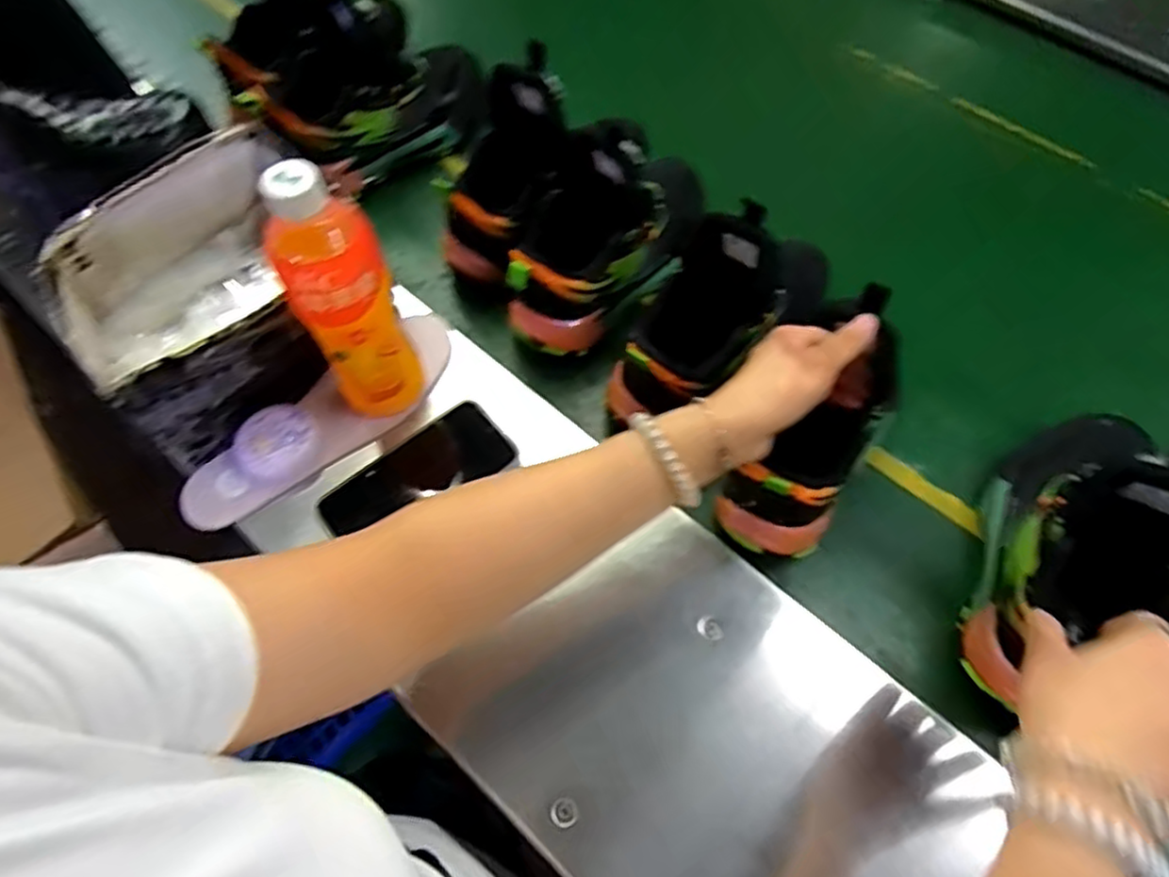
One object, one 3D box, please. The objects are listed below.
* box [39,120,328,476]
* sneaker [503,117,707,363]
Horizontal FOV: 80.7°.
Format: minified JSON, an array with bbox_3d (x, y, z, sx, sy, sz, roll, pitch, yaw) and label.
[{"bbox_3d":[-0.301,-0.116,0.552,0.183,0.111,0.184,-36,68,-16],"label":"box"},{"bbox_3d":[0.029,-0.199,0.602,0.108,0.141,0.251,25,66,13],"label":"sneaker"}]

